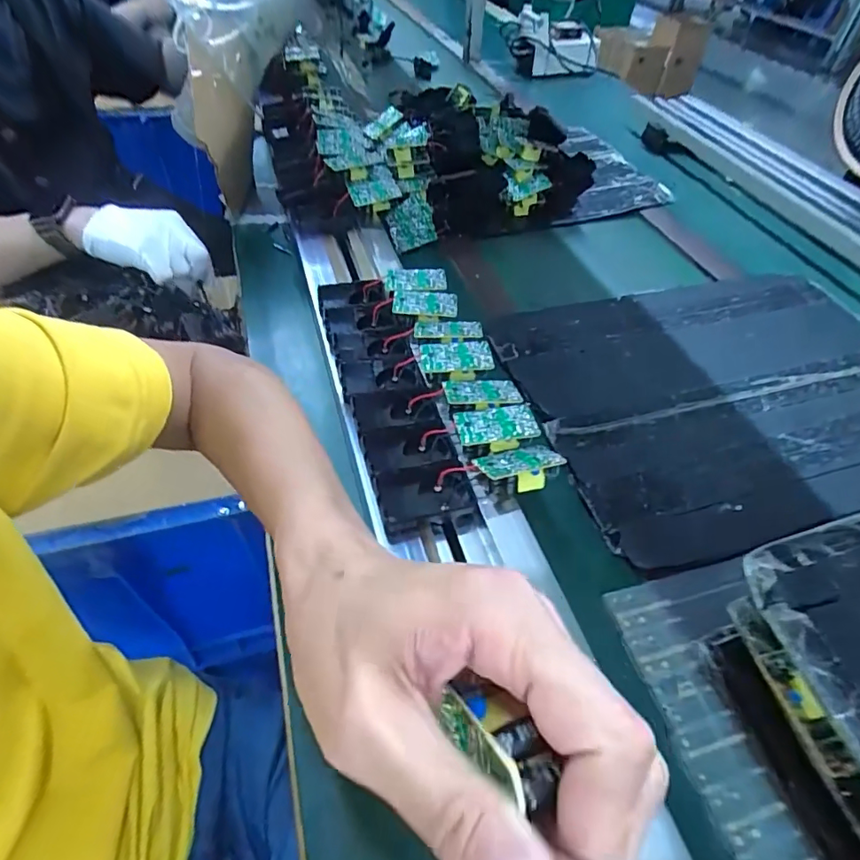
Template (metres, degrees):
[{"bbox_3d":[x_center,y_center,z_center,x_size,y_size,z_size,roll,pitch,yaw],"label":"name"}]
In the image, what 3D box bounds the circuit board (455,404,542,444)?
[{"bbox_3d":[0.053,-0.004,0.413,0.064,0.011,0.034,-2,49,-6],"label":"circuit board"}]

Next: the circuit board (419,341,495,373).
[{"bbox_3d":[0.024,-0.067,0.462,0.063,0.006,0.032,-2,49,-6],"label":"circuit board"}]

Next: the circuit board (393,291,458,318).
[{"bbox_3d":[-0.005,-0.126,0.510,0.063,0.006,0.033,6,57,1],"label":"circuit board"}]

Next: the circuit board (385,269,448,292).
[{"bbox_3d":[-0.014,-0.157,0.537,0.063,0.010,0.036,-6,53,-6],"label":"circuit board"}]

